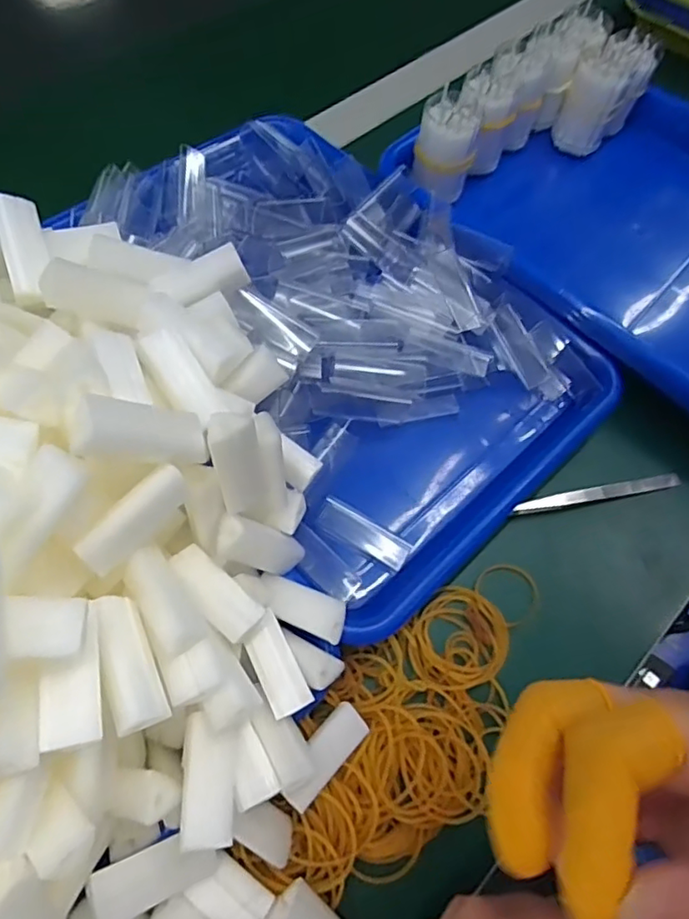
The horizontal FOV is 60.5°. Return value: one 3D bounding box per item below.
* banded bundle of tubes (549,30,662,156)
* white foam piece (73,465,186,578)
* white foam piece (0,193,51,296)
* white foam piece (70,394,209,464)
[{"bbox_3d":[0.203,-0.286,0.461,0.043,0.061,0.072,38,67,14],"label":"banded bundle of tubes"},{"bbox_3d":[-0.076,0.022,0.217,0.012,0.017,0.044,38,67,14],"label":"white foam piece"},{"bbox_3d":[-0.146,-0.094,0.266,0.021,0.014,0.045,-15,89,-55],"label":"white foam piece"},{"bbox_3d":[-0.074,-0.009,0.216,0.049,0.015,0.017,9,55,-43],"label":"white foam piece"}]

